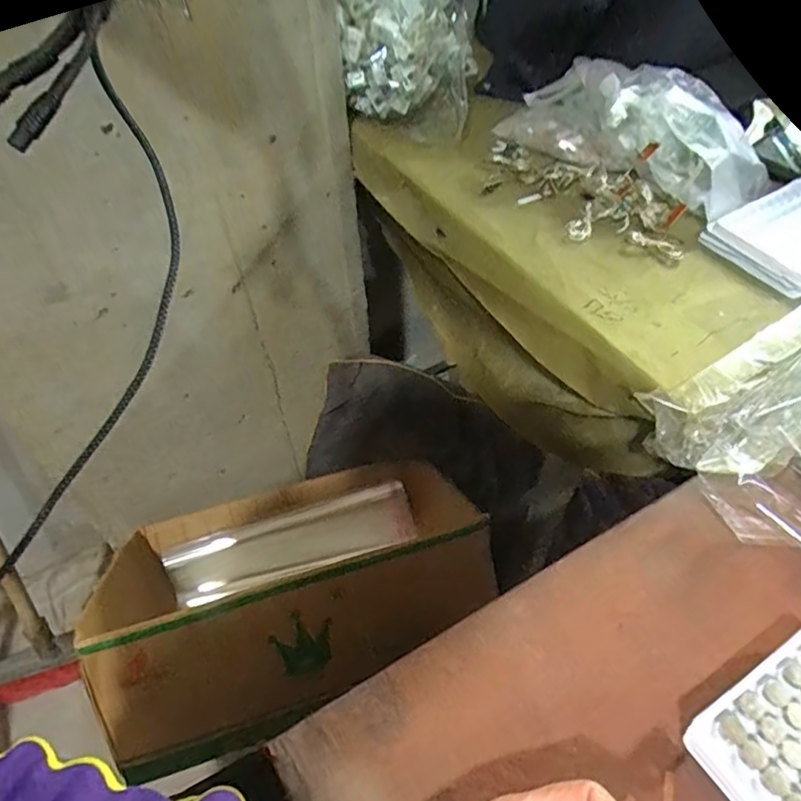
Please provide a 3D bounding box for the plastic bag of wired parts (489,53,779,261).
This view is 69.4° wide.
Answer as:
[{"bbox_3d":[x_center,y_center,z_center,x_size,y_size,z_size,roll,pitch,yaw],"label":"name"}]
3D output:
[{"bbox_3d":[0.187,-0.243,0.527,0.187,0.076,0.261,-37,60,-24],"label":"plastic bag of wired parts"}]

